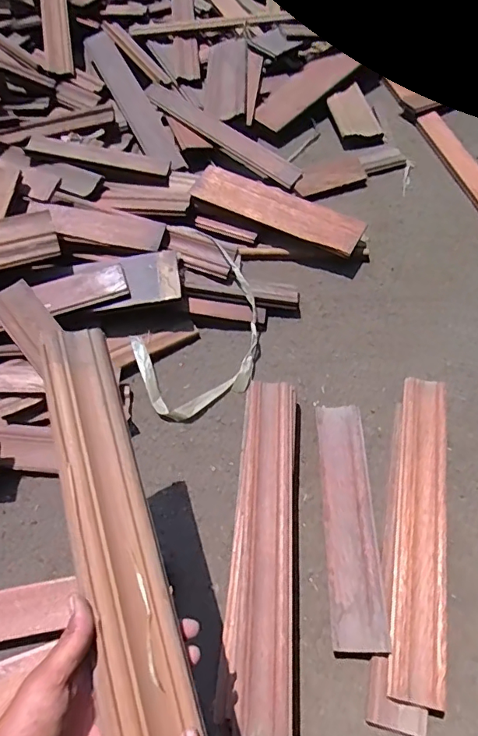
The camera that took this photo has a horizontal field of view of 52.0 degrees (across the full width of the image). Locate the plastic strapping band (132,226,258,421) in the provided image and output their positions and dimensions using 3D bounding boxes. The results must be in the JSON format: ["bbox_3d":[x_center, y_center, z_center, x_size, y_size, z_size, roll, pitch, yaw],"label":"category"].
[{"bbox_3d":[-0.064,-0.080,0.776,0.191,0.067,0.338,3,57,4],"label":"plastic strapping band"}]

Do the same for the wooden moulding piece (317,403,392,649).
[{"bbox_3d":[0.141,0.184,0.622,0.063,0.012,0.305,-4,53,9],"label":"wooden moulding piece"}]

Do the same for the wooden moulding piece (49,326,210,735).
[{"bbox_3d":[-0.099,0.147,0.388,0.073,0.033,0.415,-14,66,-8],"label":"wooden moulding piece"}]

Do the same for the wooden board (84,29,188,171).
[{"bbox_3d":[-0.241,-0.603,1.089,0.072,0.021,0.520,-24,66,-12],"label":"wooden board"}]

